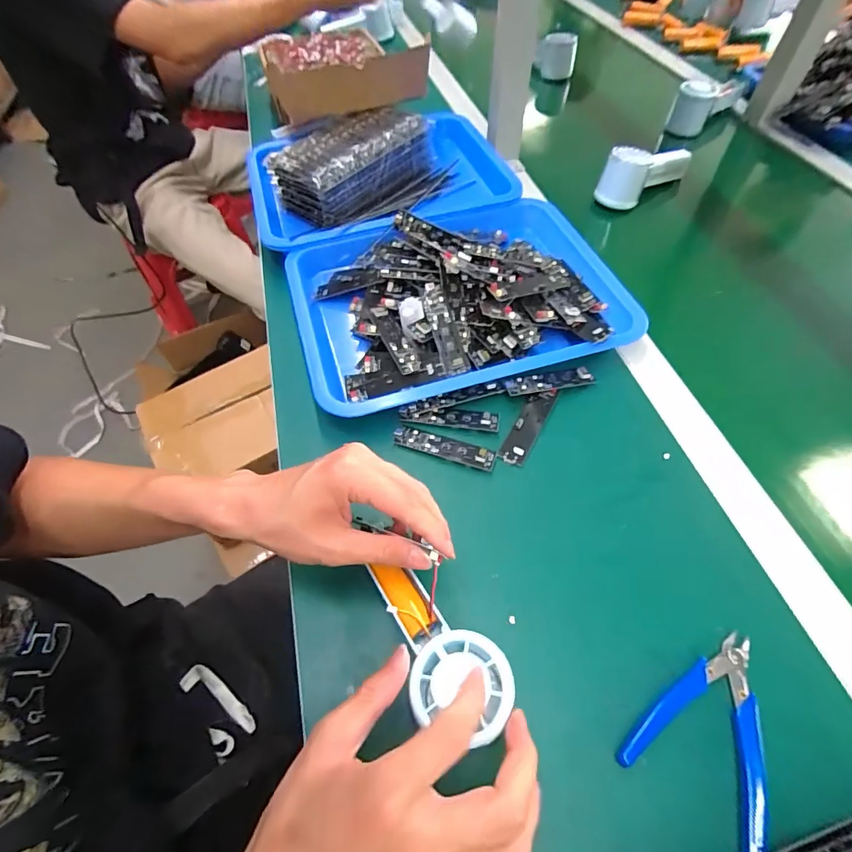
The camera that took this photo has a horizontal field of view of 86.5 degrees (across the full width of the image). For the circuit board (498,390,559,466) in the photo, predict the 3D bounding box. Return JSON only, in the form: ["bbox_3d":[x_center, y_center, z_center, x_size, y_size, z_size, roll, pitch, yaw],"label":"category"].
[{"bbox_3d":[0.094,-0.002,0.413,0.024,0.007,0.086,24,60,17],"label":"circuit board"}]

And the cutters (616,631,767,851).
[{"bbox_3d":[0.183,0.185,0.283,0.078,0.008,0.112,35,64,22],"label":"cutters"}]

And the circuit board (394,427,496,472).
[{"bbox_3d":[0.016,0.017,0.401,0.092,0.006,0.022,16,58,13],"label":"circuit board"}]

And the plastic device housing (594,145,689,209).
[{"bbox_3d":[0.298,-0.352,0.615,0.159,0.057,0.051,-37,62,-20],"label":"plastic device housing"}]

